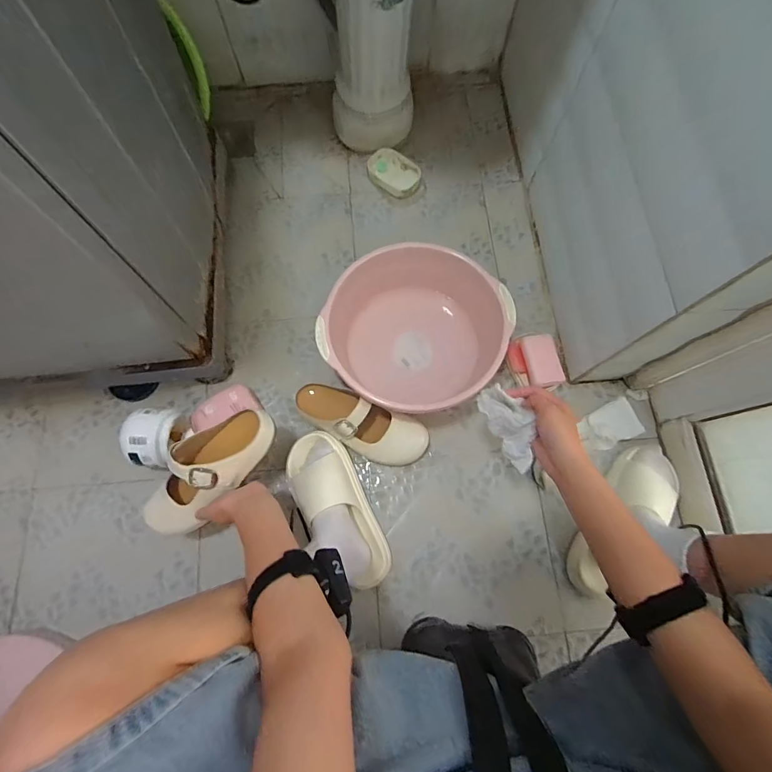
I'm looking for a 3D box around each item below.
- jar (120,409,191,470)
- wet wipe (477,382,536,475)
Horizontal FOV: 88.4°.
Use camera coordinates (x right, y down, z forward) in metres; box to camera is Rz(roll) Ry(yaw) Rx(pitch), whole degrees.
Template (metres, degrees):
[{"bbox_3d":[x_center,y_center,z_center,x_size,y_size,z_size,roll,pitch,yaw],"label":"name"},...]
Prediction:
[{"bbox_3d":[-0.396,0.095,0.691,0.076,0.099,0.098,3,73,0],"label":"jar"},{"bbox_3d":[0.174,0.060,0.543,0.042,0.049,0.128,-27,99,-9],"label":"wet wipe"}]

